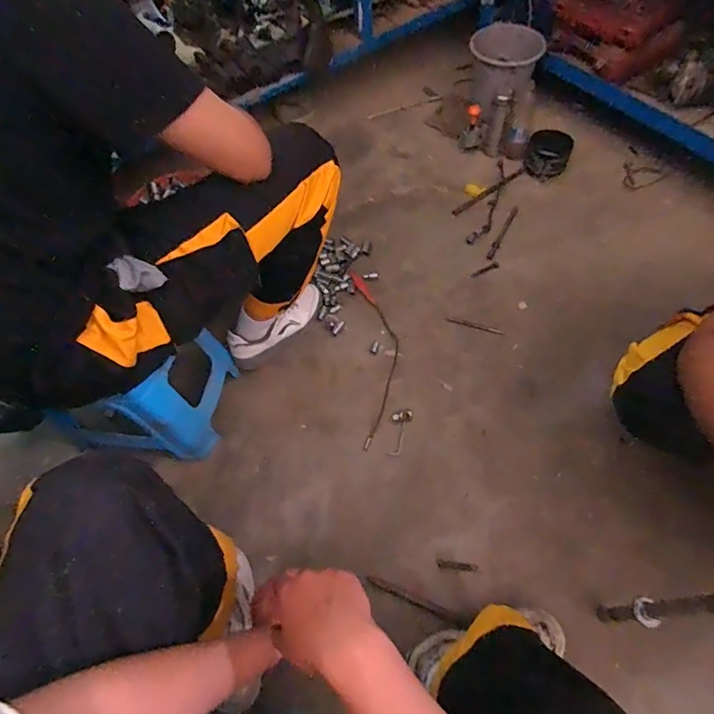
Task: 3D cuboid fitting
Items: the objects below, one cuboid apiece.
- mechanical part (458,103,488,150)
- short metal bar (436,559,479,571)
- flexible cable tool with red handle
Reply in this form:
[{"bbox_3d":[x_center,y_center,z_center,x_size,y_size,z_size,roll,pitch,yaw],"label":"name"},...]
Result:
[{"bbox_3d":[0.378,-0.736,1.432,0.083,0.136,0.066,9,61,12],"label":"mechanical part"},{"bbox_3d":[0.195,0.408,0.862,0.079,0.007,0.017,6,61,7],"label":"short metal bar"},{"bbox_3d":[0.051,-0.028,1.111,0.105,0.034,0.514,-5,60,1],"label":"flexible cable tool with red handle"}]

